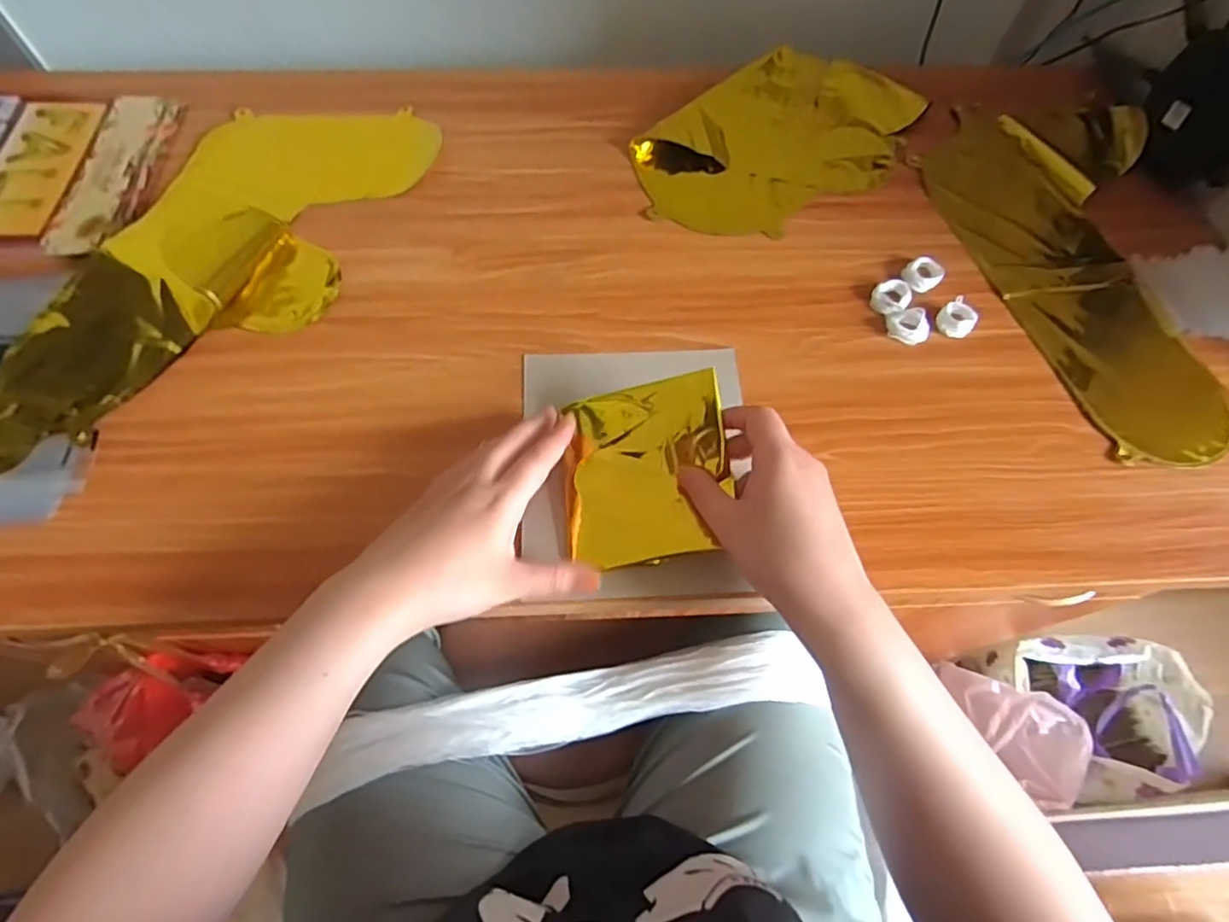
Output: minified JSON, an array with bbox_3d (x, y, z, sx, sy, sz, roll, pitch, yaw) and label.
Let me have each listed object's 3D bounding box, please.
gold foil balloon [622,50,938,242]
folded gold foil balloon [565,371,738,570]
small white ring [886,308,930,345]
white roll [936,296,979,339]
[{"bbox_3d":[0.155,-0.303,0.586,0.284,0.016,0.179,-40,72,-18],"label":"gold foil balloon"},{"bbox_3d":[0.021,0.007,0.416,0.109,0.014,0.117,-9,82,8],"label":"folded gold foil balloon"},{"bbox_3d":[0.235,-0.108,0.491,0.030,0.011,0.030,1,65,-1],"label":"small white ring"},{"bbox_3d":[0.275,-0.114,0.494,0.027,0.012,0.030,37,69,15],"label":"white roll"}]

